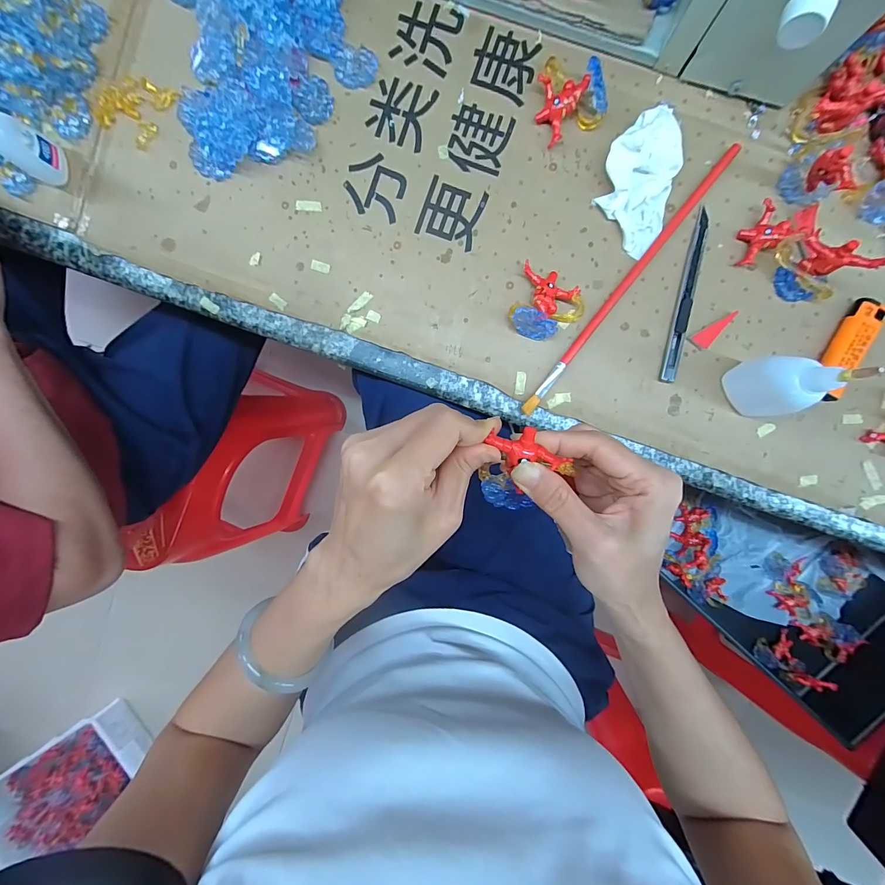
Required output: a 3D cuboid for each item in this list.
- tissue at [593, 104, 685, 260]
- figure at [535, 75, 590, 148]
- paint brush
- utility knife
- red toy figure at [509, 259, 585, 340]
[{"bbox_3d":[0.154,-0.204,0.301,0.055,0.019,0.101,10,94,1],"label":"tissue"},{"bbox_3d":[0.090,-0.257,0.299,0.035,0.017,0.043,7,94,2],"label":"figure"},{"bbox_3d":[0.149,-0.128,0.311,0.010,0.010,0.260,38,94,-1],"label":"paint brush"},{"bbox_3d":[0.198,-0.118,0.310,0.014,0.010,0.139,11,94,1],"label":"utility knife"},{"bbox_3d":[0.084,-0.109,0.308,0.054,0.023,0.053,0,94,2],"label":"red toy figure"}]

